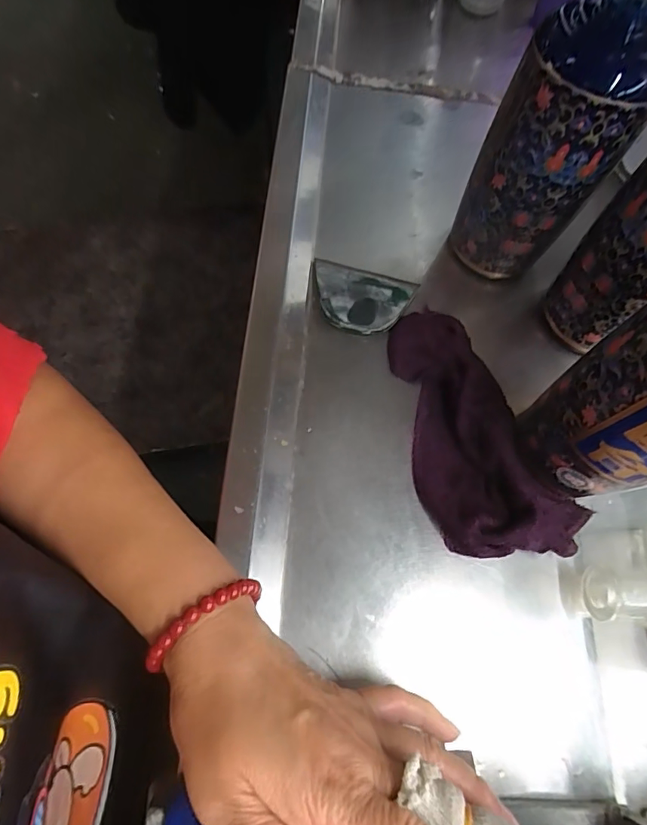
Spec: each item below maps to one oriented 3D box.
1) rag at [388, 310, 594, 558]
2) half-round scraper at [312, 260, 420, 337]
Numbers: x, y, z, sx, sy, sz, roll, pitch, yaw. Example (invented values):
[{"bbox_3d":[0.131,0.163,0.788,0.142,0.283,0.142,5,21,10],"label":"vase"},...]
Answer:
[{"bbox_3d":[0.099,0.008,0.318,0.098,0.031,0.192,-21,70,-11],"label":"rag"},{"bbox_3d":[0.030,-0.088,0.362,0.078,0.010,0.058,9,67,4],"label":"half-round scraper"}]

